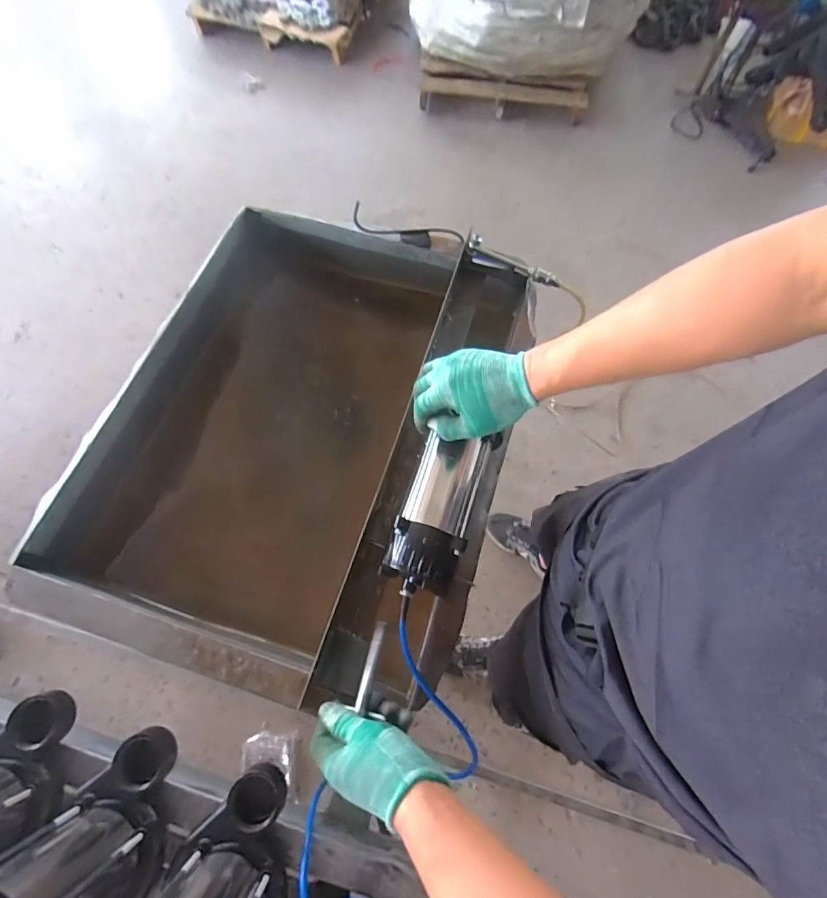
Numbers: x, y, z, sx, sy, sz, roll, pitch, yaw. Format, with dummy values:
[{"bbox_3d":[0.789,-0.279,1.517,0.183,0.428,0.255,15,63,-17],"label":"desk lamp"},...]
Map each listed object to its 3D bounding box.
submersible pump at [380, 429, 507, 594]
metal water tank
[{"bbox_3d":[0.035,0.068,0.547,0.087,0.077,0.211,23,70,8],"label":"submersible pump"},{"bbox_3d":[-0.146,-0.027,0.786,0.613,0.272,0.742,19,70,6],"label":"metal water tank"}]

